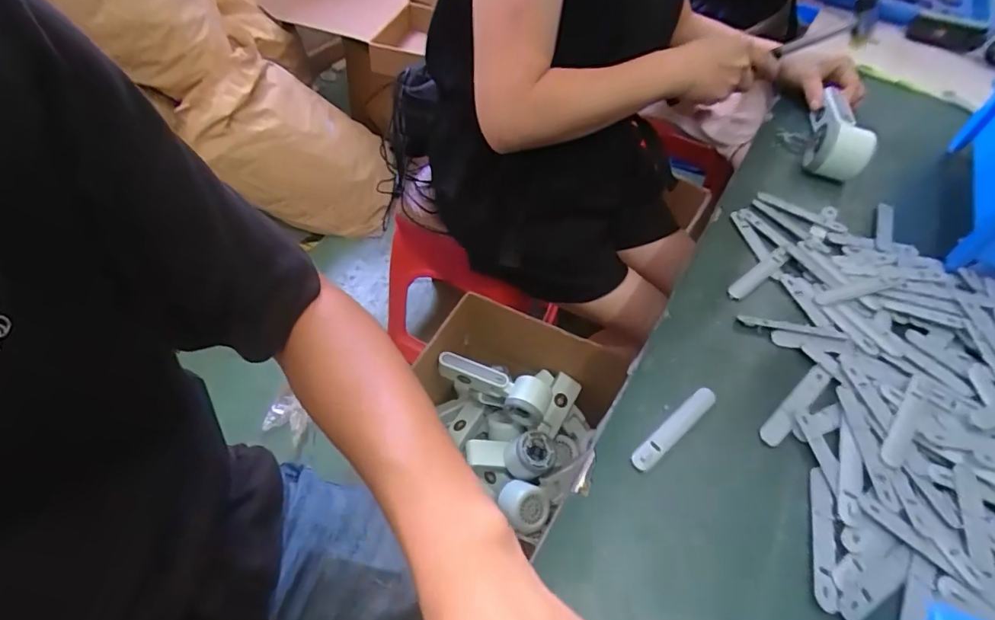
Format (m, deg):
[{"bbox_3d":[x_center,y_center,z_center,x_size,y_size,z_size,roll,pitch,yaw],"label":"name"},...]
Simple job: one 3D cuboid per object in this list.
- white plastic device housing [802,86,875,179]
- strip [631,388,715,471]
[{"bbox_3d":[0.416,-0.217,0.606,0.054,0.061,0.157,21,54,11],"label":"white plastic device housing"},{"bbox_3d":[0.137,0.089,0.381,0.097,0.004,0.015,-33,62,-26],"label":"strip"}]

